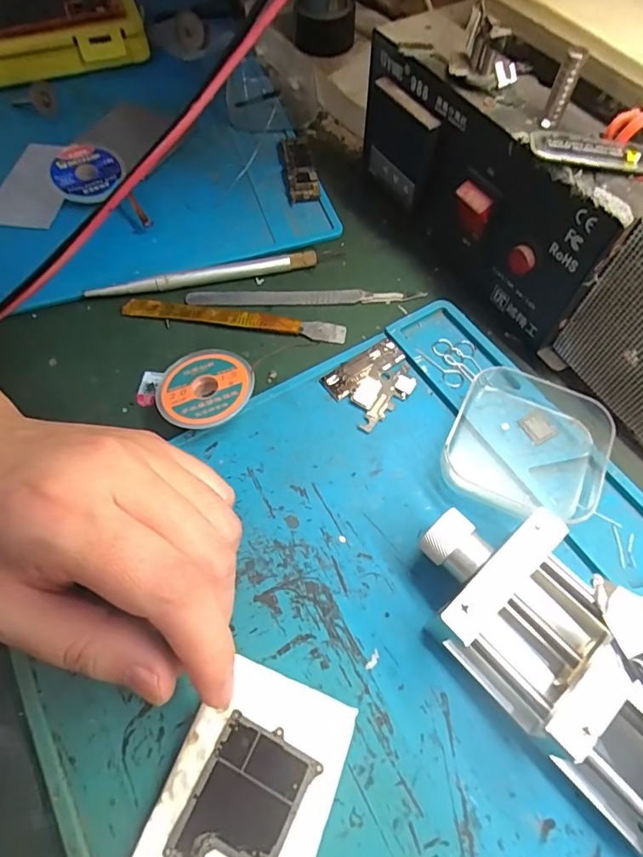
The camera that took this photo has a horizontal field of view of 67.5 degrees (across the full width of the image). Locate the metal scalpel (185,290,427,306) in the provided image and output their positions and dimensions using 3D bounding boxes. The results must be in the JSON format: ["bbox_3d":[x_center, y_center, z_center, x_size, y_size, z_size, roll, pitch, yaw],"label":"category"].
[{"bbox_3d":[-0.009,-0.073,0.263,0.127,0.004,0.011,-1,61,1],"label":"metal scalpel"}]

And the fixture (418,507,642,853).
[{"bbox_3d":[0.089,0.084,0.161,0.055,0.032,0.135,-38,66,-18],"label":"fixture"}]

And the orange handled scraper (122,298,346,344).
[{"bbox_3d":[-0.047,-0.059,0.256,0.118,0.005,0.011,7,61,6],"label":"orange handled scraper"}]

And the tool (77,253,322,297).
[{"bbox_3d":[-0.065,-0.084,0.266,0.125,0.011,0.007,-12,62,-6],"label":"tool"}]

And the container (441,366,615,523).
[{"bbox_3d":[0.092,0.004,0.212,0.064,0.018,0.070,24,64,14],"label":"container"}]

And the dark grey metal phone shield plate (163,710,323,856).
[{"bbox_3d":[-0.025,0.121,0.154,0.033,0.004,0.042,24,64,14],"label":"dark grey metal phone shield plate"}]

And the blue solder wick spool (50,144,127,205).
[{"bbox_3d":[-0.142,-0.155,0.291,0.040,0.015,0.039,-1,61,1],"label":"blue solder wick spool"}]

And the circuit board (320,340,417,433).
[{"bbox_3d":[0.027,-0.023,0.236,0.042,0.004,0.035,-34,65,-16],"label":"circuit board"}]

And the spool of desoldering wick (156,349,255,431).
[{"bbox_3d":[-0.054,-0.019,0.229,0.044,0.013,0.042,-1,61,1],"label":"spool of desoldering wick"}]

